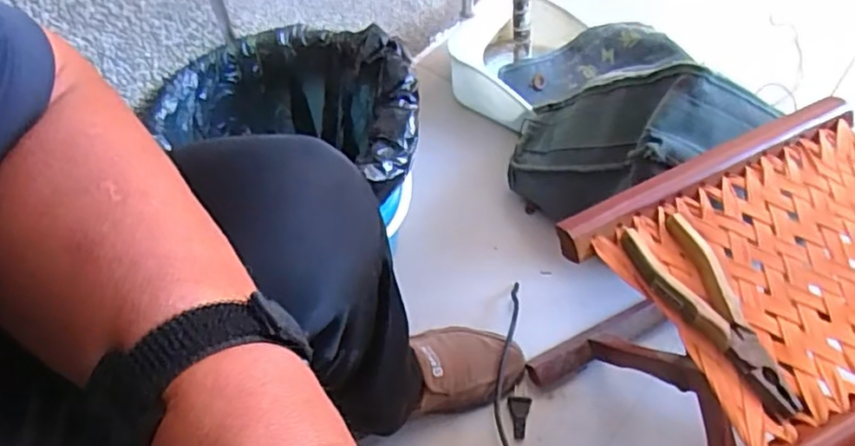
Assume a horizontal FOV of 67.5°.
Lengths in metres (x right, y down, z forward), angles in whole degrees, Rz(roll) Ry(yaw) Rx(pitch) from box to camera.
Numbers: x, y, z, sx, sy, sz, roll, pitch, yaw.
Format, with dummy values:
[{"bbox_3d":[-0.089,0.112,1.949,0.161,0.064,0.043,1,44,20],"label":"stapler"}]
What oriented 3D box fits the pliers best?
[{"bbox_3d":[0.220,0.066,0.485,0.062,0.023,0.170,-21,55,-13],"label":"pliers"}]

